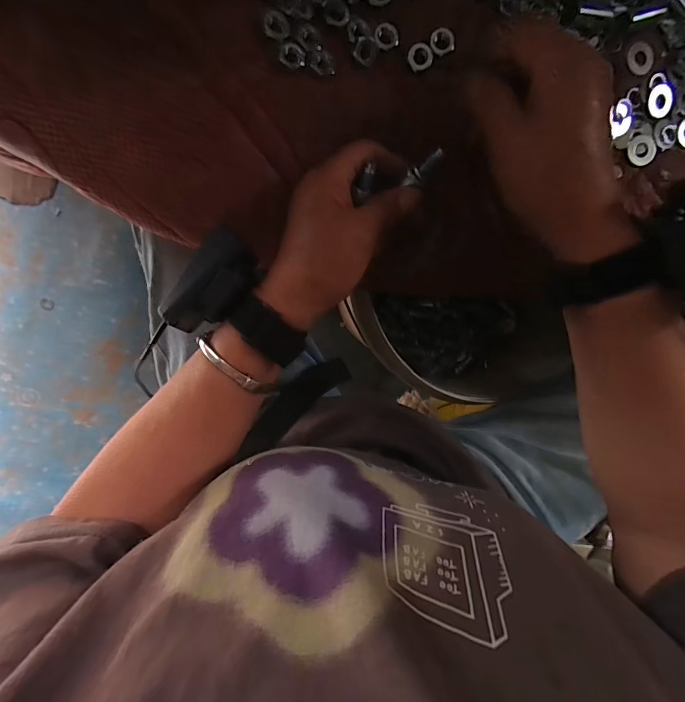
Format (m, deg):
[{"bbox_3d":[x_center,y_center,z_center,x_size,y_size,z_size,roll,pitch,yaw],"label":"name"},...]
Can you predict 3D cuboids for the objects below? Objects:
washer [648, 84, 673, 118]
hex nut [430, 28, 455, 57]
[{"bbox_3d":[0.236,-0.185,0.294,0.021,0.004,0.022,-1,102,-6],"label":"washer"},{"bbox_3d":[0.065,-0.203,0.261,0.016,0.004,0.016,-30,99,-4],"label":"hex nut"}]

